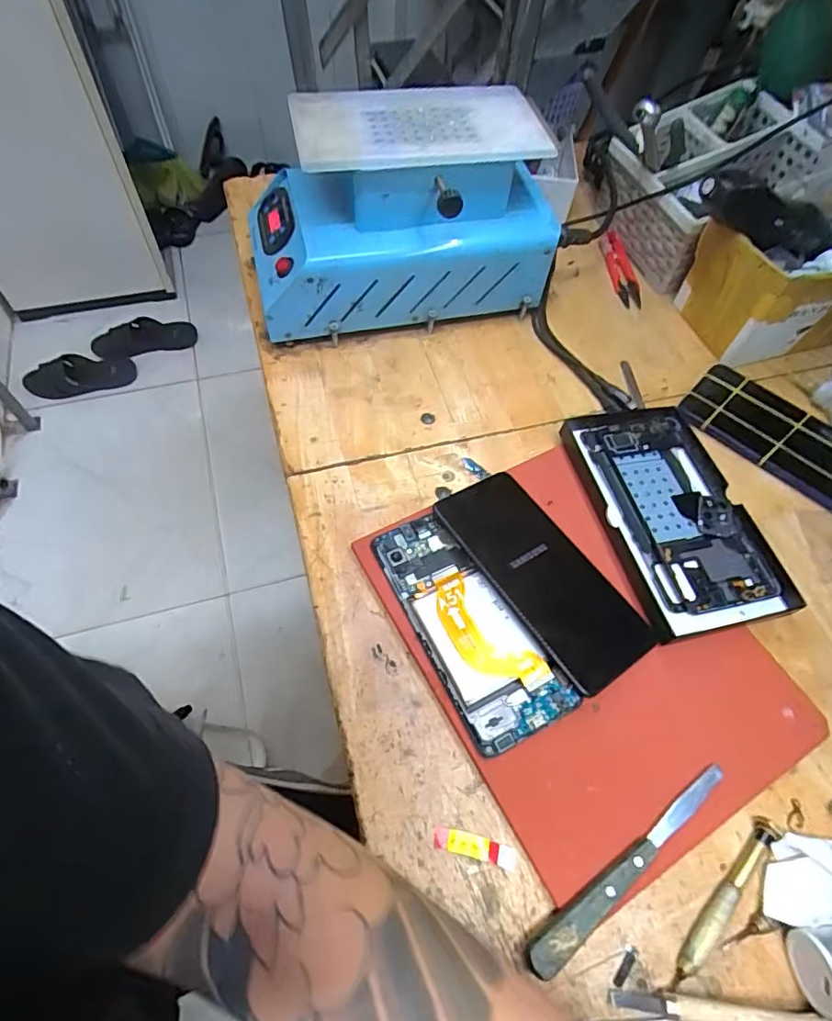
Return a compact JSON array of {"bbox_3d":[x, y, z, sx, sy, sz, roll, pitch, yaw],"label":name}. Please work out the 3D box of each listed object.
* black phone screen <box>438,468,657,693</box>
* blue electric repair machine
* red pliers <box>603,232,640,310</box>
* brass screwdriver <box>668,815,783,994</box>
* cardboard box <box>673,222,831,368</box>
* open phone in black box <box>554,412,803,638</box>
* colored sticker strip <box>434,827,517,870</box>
[{"bbox_3d":[0.082,0.042,0.361,0.063,0.012,0.156,-30,66,-17],"label":"black phone screen"},{"bbox_3d":[-0.015,-0.241,0.457,0.245,0.145,0.137,-6,61,-5],"label":"blue electric repair machine"},{"bbox_3d":[0.203,-0.237,0.533,0.024,0.018,0.093,-4,61,-4],"label":"red pliers"},{"bbox_3d":[0.160,0.202,0.280,0.098,0.007,0.010,-40,69,-21],"label":"brass screwdriver"},{"bbox_3d":[0.340,-0.202,0.472,0.169,0.086,0.105,-14,62,-10],"label":"cardboard box"},{"bbox_3d":[0.182,0.000,0.389,0.110,0.016,0.177,-13,62,-9],"label":"open phone in black box"},{"bbox_3d":[0.031,0.180,0.290,0.044,0.005,0.011,13,61,6],"label":"colored sticker strip"}]

